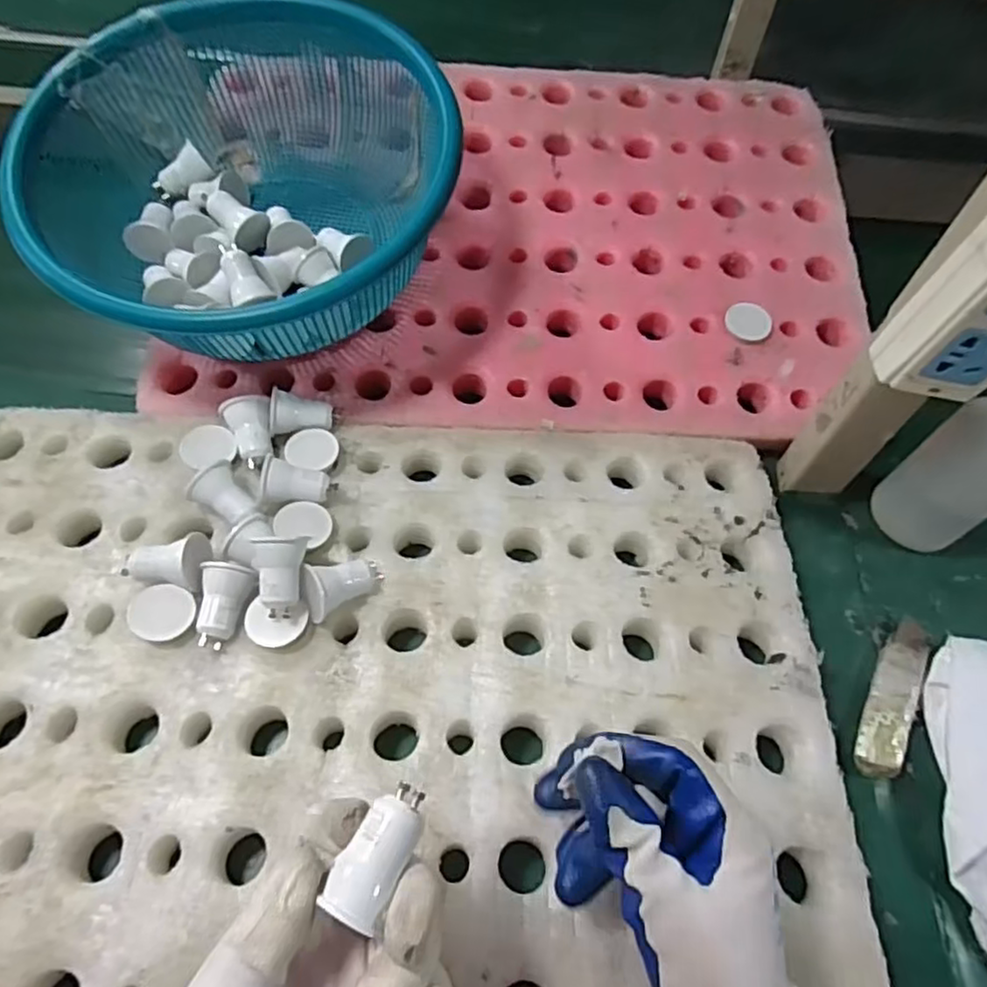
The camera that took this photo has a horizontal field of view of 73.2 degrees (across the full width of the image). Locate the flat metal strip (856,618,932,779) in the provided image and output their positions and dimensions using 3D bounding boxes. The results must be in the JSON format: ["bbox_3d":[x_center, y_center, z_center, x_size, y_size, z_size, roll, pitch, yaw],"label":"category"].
[{"bbox_3d":[0.252,0.127,0.417,0.027,0.012,0.106,27,60,12],"label":"flat metal strip"}]

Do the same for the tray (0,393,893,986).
[{"bbox_3d":[-0.086,0.114,0.382,0.556,0.054,0.370,2,58,-2],"label":"tray"}]

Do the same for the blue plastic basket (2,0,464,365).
[{"bbox_3d":[-0.167,-0.221,0.471,0.282,0.117,0.283,2,58,-2],"label":"blue plastic basket"}]

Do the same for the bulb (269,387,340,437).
[{"bbox_3d":[-0.130,-0.052,0.453,0.038,0.028,0.030,3,58,-1],"label":"bulb"}]

